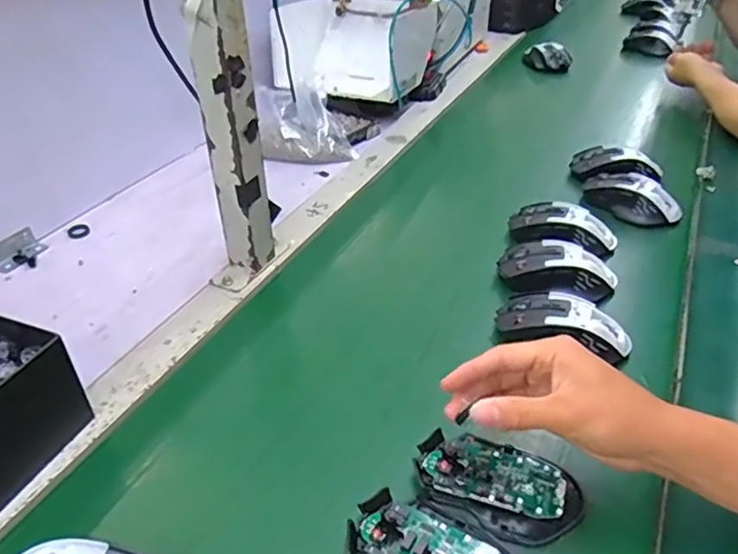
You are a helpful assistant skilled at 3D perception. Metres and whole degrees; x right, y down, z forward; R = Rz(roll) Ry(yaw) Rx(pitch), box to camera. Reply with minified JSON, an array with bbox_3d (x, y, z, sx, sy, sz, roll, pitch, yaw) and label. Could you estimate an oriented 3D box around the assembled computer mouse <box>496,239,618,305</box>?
[{"bbox_3d":[0.194,-0.011,0.621,0.116,0.031,0.054,10,38,13],"label":"assembled computer mouse"}]

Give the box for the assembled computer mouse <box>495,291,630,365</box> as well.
[{"bbox_3d":[0.176,0.044,0.552,0.115,0.036,0.057,15,39,18],"label":"assembled computer mouse"}]

